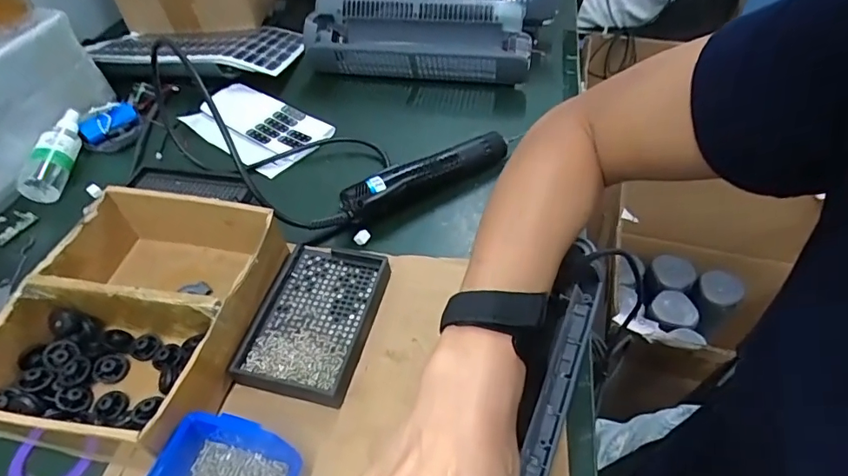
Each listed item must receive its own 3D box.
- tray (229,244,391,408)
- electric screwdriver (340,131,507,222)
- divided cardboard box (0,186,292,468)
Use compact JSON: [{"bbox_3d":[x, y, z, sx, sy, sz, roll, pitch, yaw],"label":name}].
[{"bbox_3d":[-0.092,0.065,0.433,0.096,0.017,0.144,10,48,12],"label":"tray"},{"bbox_3d":[0.006,-0.067,0.541,0.201,0.038,0.033,-26,51,-20],"label":"electric screwdriver"},{"bbox_3d":[-0.231,0.065,0.410,0.176,0.088,0.205,5,48,9],"label":"divided cardboard box"}]

